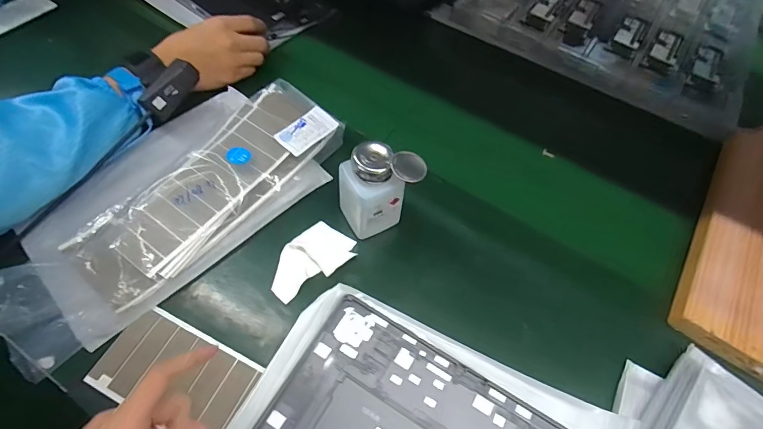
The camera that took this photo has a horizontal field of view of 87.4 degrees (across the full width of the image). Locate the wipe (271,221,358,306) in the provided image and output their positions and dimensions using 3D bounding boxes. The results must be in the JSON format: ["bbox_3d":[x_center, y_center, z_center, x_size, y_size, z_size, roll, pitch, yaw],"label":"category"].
[{"bbox_3d":[-0.074,0.045,0.412,0.093,0.005,0.054,-35,68,-22],"label":"wipe"}]

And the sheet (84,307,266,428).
[{"bbox_3d":[-0.181,0.141,0.353,0.130,0.006,0.077,25,63,10],"label":"sheet"}]

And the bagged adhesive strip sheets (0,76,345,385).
[{"bbox_3d":[-0.222,-0.027,0.423,0.199,0.042,0.370,37,64,16],"label":"bagged adhesive strip sheets"}]

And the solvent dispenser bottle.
[{"bbox_3d":[-0.002,-0.025,0.401,0.071,0.102,0.052,-17,63,-14],"label":"solvent dispenser bottle"}]

